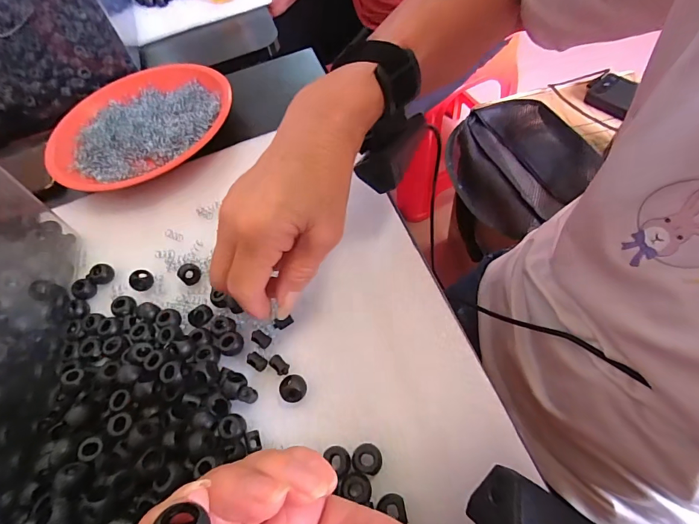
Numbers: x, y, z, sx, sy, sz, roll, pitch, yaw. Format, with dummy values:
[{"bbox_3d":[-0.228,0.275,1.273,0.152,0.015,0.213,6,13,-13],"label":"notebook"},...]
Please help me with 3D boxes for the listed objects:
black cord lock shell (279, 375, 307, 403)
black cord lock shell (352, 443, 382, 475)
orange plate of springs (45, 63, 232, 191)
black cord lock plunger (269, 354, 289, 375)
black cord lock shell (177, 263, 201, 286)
[{"bbox_3d":[-0.037,0.085,0.253,0.018,0.016,0.016,-5,60,5],"label":"black cord lock shell"},{"bbox_3d":[0.010,0.119,0.228,0.017,0.010,0.016,-4,60,5],"label":"black cord lock shell"},{"bbox_3d":[-0.220,-0.147,0.398,0.184,0.020,0.185,-3,60,6],"label":"orange plate of springs"},{"bbox_3d":[-0.049,0.073,0.266,0.009,0.009,0.014,-43,64,-16],"label":"black cord lock plunger"},{"bbox_3d":[-0.130,0.009,0.306,0.016,0.014,0.015,-3,60,6],"label":"black cord lock shell"}]

